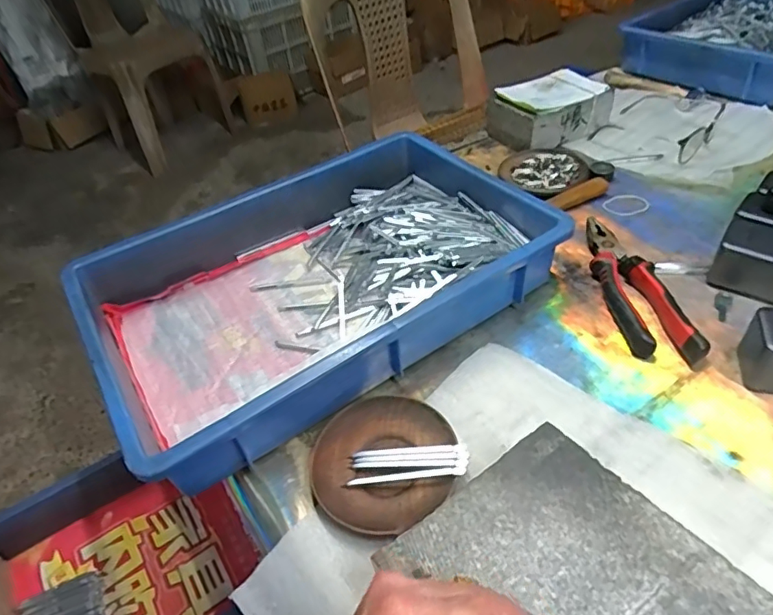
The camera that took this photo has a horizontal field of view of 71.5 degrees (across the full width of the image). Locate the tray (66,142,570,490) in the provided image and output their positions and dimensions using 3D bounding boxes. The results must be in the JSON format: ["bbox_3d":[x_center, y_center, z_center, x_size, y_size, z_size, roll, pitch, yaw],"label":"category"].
[{"bbox_3d":[-0.063,-0.032,0.551,0.436,0.079,0.277,-29,47,-21],"label":"tray"}]

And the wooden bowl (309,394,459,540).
[{"bbox_3d":[-0.003,0.119,0.429,0.114,0.015,0.111,-4,43,4],"label":"wooden bowl"}]

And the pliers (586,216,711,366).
[{"bbox_3d":[0.243,-0.025,0.543,0.053,0.025,0.211,-8,43,-1],"label":"pliers"}]

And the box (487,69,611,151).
[{"bbox_3d":[0.236,-0.288,0.782,0.157,0.063,0.108,-26,46,-19],"label":"box"}]

